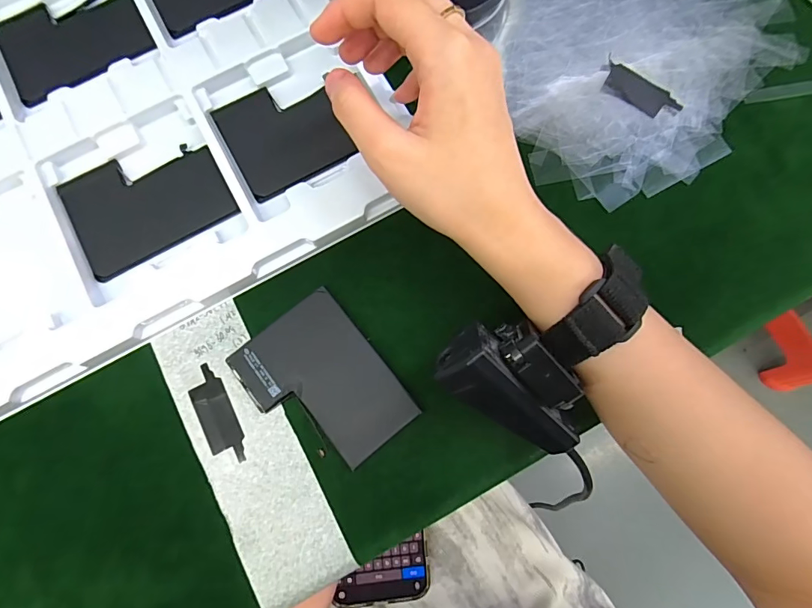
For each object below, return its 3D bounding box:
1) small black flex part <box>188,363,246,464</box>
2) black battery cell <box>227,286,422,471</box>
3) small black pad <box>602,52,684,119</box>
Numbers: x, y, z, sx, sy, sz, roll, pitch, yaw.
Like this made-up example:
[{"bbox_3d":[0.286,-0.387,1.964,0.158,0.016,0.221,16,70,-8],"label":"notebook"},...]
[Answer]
[{"bbox_3d":[-0.105,0.062,0.239,0.020,0.004,0.055,-26,79,-4],"label":"small black flex part"},{"bbox_3d":[-0.045,0.044,0.236,0.067,0.007,0.090,-39,81,-6],"label":"black battery cell"},{"bbox_3d":[0.145,-0.134,0.268,0.053,0.004,0.021,38,82,8],"label":"small black pad"}]

